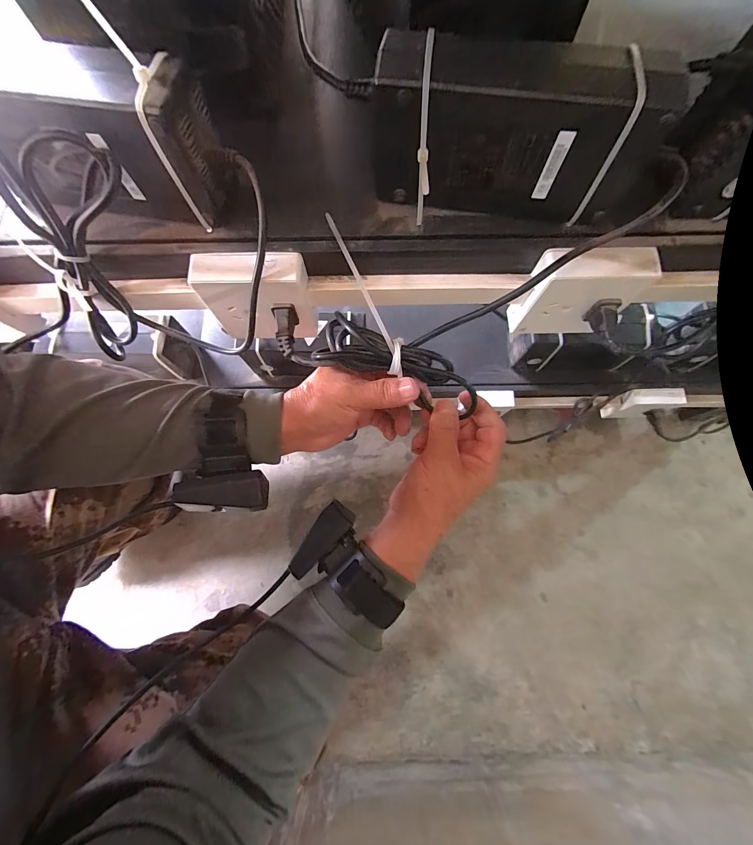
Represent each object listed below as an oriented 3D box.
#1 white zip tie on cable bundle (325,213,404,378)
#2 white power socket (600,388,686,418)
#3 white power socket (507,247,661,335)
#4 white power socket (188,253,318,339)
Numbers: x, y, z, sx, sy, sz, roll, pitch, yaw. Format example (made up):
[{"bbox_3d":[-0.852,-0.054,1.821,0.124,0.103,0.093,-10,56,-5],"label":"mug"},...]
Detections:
[{"bbox_3d":[-0.007,-0.101,0.273,0.020,0.024,0.133,-25,89,-6],"label":"white zip tie on cable bundle"},{"bbox_3d":[0.444,-0.031,0.571,0.095,0.077,0.029,-2,73,-1],"label":"white power socket"},{"bbox_3d":[0.171,-0.110,0.292,0.098,0.084,0.028,-1,73,0],"label":"white power socket"},{"bbox_3d":[-0.099,-0.105,0.290,0.086,0.076,0.029,-2,73,-1],"label":"white power socket"}]

